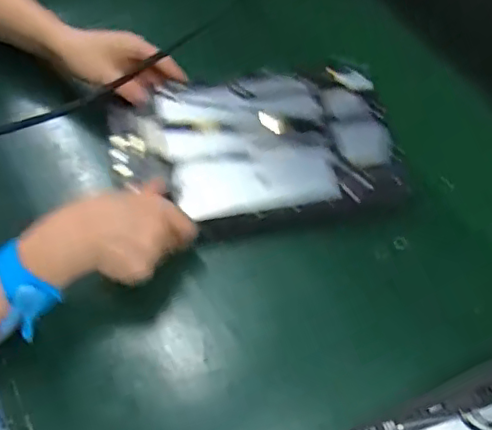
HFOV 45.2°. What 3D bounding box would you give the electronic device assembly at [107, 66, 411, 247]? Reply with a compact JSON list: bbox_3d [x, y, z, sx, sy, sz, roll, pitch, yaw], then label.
[{"bbox_3d":[0.009,-0.061,0.523,0.244,0.025,0.163,-7,58,-5],"label":"electronic device assembly"}]

